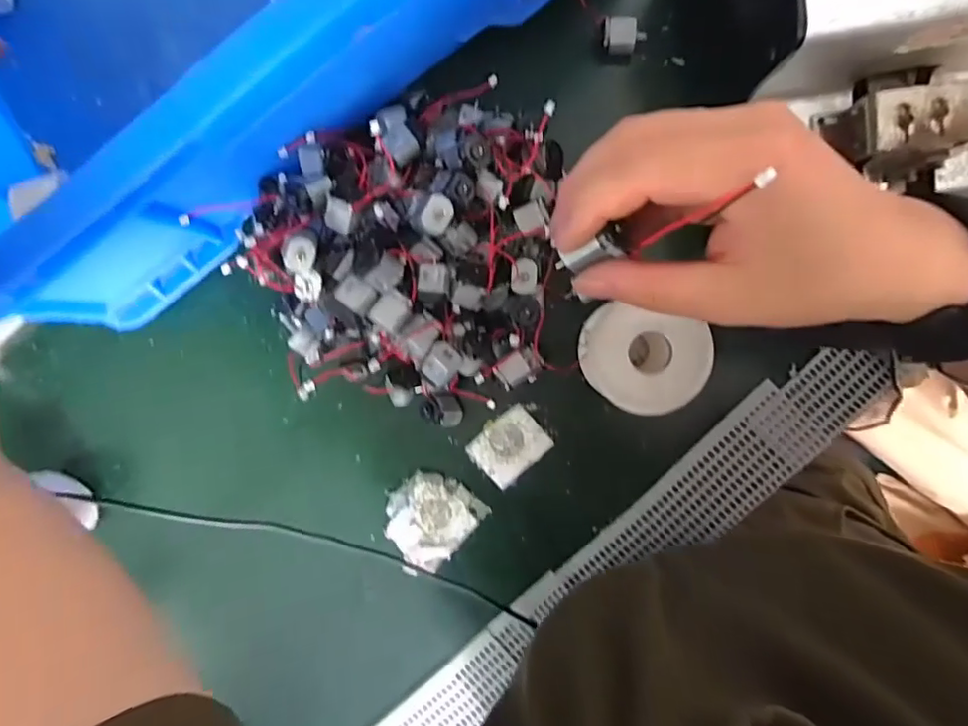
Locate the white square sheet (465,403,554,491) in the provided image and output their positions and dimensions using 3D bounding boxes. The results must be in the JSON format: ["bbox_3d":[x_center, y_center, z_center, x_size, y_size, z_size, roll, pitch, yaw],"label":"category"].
[{"bbox_3d":[0.017,0.054,0.375,0.046,0.004,0.038,-41,87,6],"label":"white square sheet"}]

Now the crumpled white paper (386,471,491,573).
[{"bbox_3d":[-0.037,0.102,0.383,0.055,0.004,0.060,40,96,4],"label":"crumpled white paper"}]

